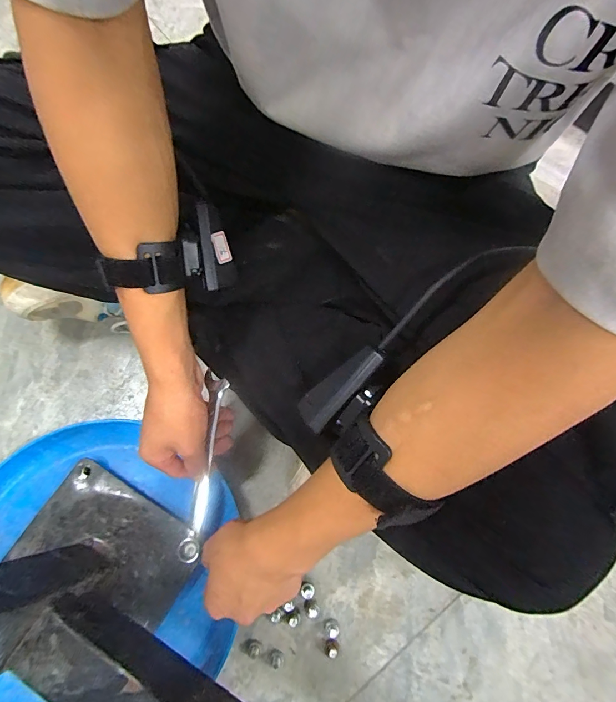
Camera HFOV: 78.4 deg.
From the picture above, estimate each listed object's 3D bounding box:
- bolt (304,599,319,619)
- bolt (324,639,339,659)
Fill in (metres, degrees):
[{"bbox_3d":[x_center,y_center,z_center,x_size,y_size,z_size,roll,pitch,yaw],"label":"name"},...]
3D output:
[{"bbox_3d":[0.003,0.255,0.373,0.014,0.016,0.013,0,71,-1],"label":"bolt"},{"bbox_3d":[0.022,0.283,0.359,0.014,0.020,0.011,-13,72,-6],"label":"bolt"}]

